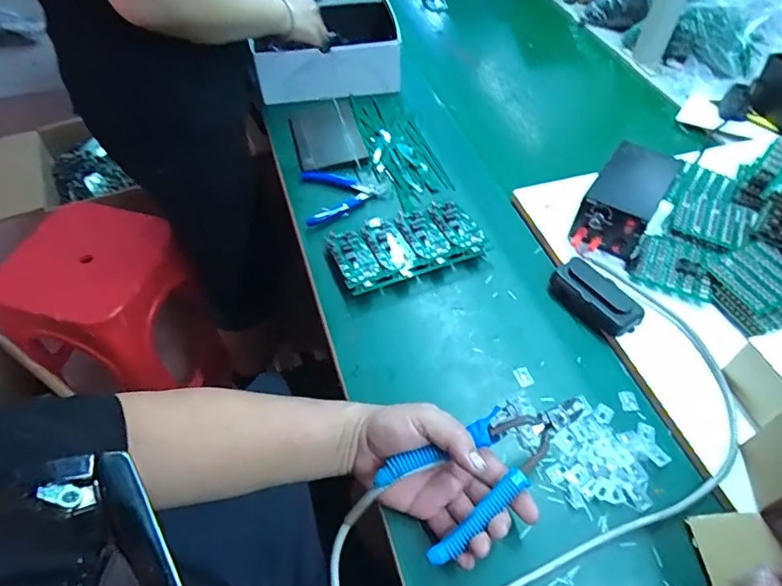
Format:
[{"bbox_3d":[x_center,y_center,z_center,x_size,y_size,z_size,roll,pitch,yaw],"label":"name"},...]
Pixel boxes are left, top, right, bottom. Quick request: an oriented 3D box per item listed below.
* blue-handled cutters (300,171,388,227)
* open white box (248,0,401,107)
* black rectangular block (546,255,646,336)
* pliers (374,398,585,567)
[{"bbox_3d":[-0.065,-0.145,0.724,0.118,0.017,0.111,-9,51,-5],"label":"blue-handled cutters"},{"bbox_3d":[-0.111,-0.445,0.910,0.240,0.093,0.216,-3,53,-2],"label":"open white box"},{"bbox_3d":[0.238,0.007,0.592,0.058,0.034,0.104,-28,55,-19],"label":"black rectangular block"},{"bbox_3d":[0.090,0.145,0.444,0.188,0.025,0.085,-29,80,-13],"label":"pliers"}]

